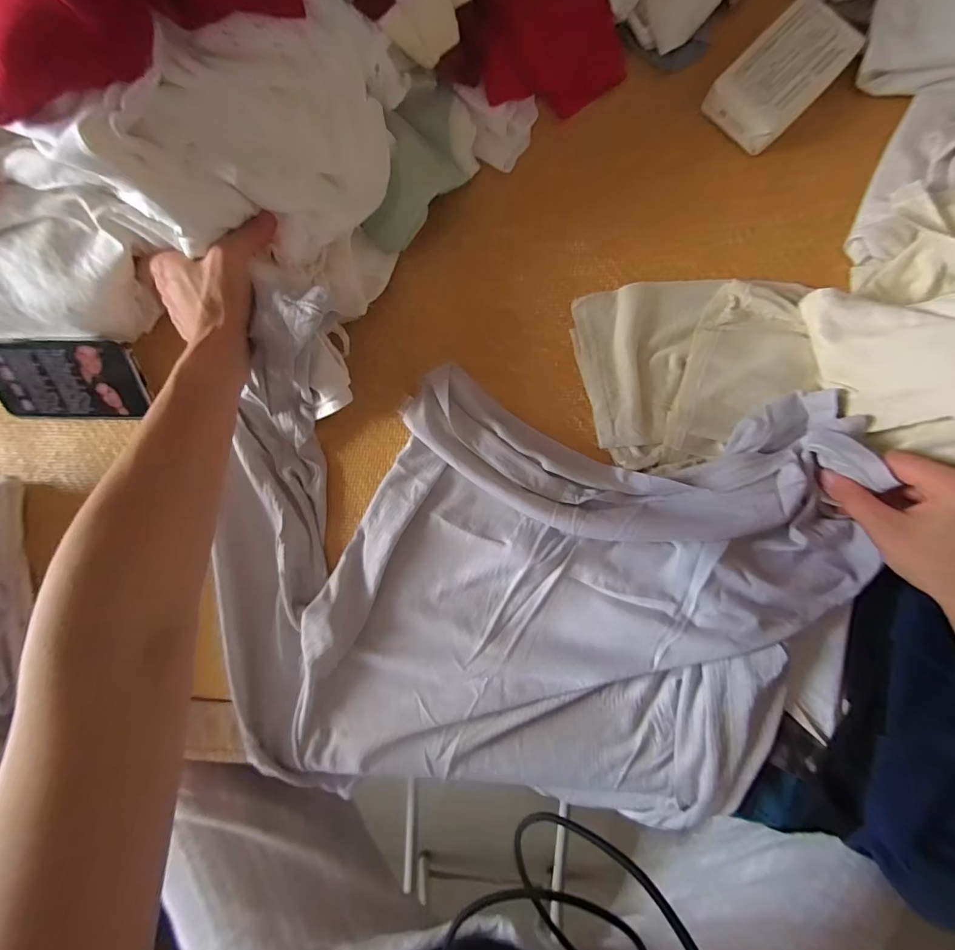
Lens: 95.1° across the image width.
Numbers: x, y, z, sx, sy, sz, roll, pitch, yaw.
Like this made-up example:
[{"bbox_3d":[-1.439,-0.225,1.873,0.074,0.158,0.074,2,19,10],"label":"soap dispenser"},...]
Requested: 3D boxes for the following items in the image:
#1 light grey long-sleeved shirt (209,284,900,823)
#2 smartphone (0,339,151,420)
[{"bbox_3d":[0.021,0.101,0.355,0.483,0.081,0.378,13,90,4],"label":"light grey long-sleeved shirt"},{"bbox_3d":[-0.372,-0.084,0.393,0.143,0.006,0.073,1,123,4],"label":"smartphone"}]

